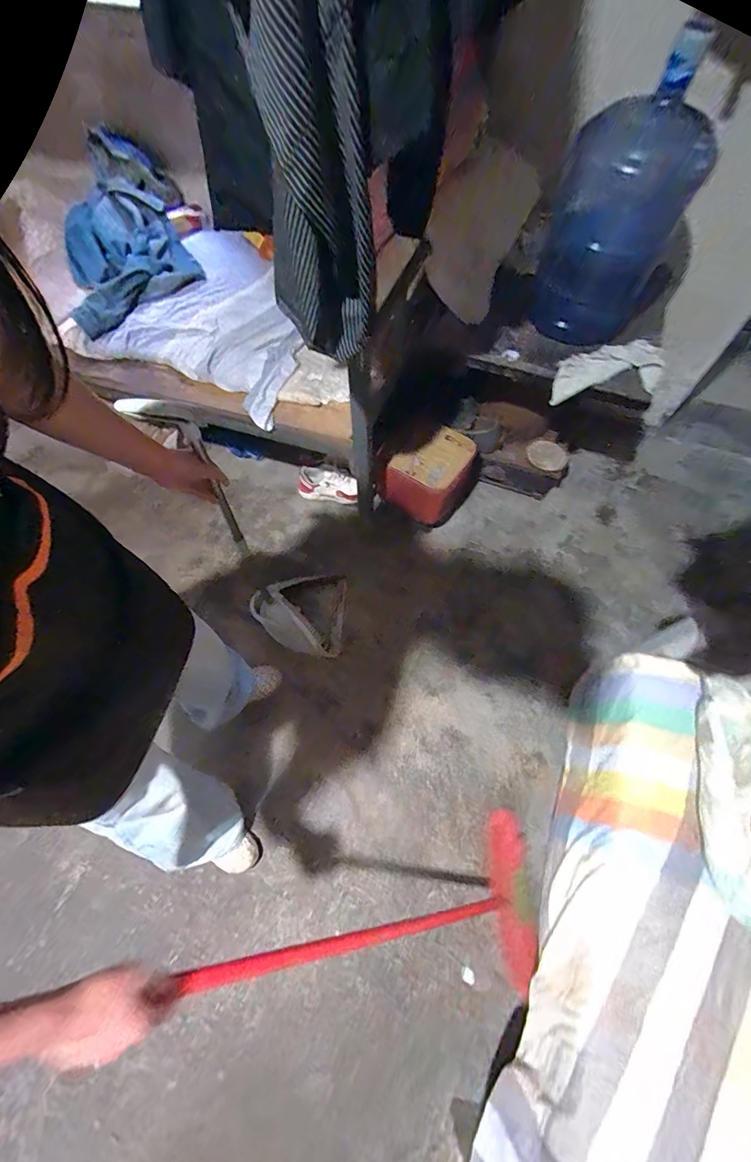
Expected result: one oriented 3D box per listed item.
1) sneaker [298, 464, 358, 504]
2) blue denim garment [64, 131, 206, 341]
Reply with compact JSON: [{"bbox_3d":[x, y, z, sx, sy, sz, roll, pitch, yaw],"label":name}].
[{"bbox_3d":[-0.170,-0.353,1.543,0.270,0.084,0.110,16,69,21],"label":"sneaker"},{"bbox_3d":[-0.814,-1.129,1.359,0.364,0.228,0.705,-13,69,-4],"label":"blue denim garment"}]

